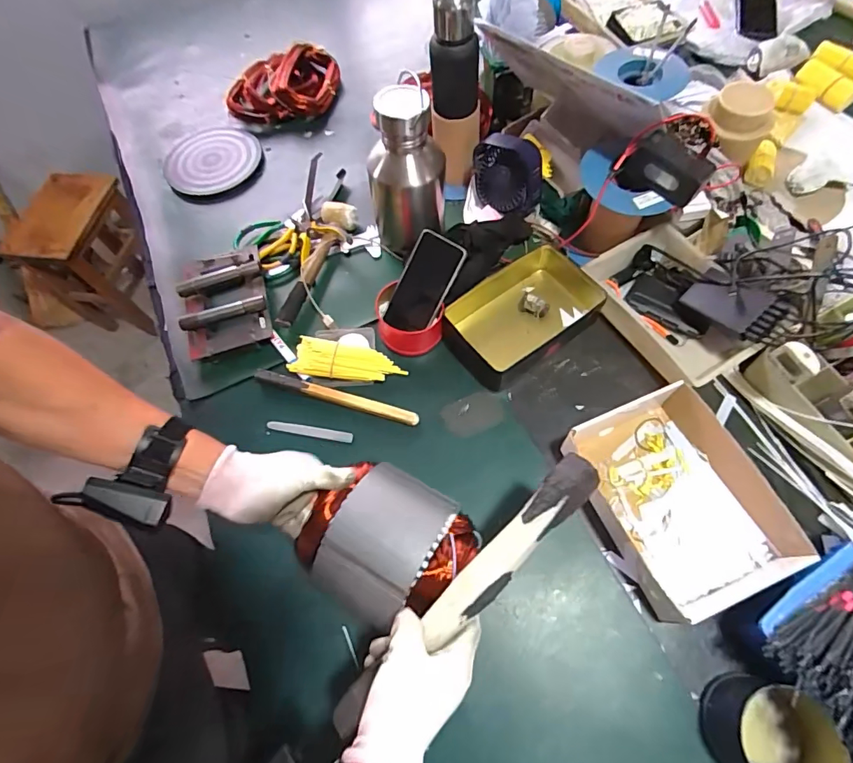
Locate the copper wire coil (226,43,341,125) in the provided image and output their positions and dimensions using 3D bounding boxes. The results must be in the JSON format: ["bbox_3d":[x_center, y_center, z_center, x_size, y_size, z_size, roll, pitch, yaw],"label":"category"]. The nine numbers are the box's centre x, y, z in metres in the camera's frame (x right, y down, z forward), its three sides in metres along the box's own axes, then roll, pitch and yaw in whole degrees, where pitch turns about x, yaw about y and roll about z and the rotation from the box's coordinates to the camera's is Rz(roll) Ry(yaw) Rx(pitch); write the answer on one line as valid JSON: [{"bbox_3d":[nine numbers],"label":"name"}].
[{"bbox_3d":[-0.307,-0.631,0.988,0.237,0.083,0.157,-12,64,0],"label":"copper wire coil"}]

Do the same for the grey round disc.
[{"bbox_3d":[-0.436,-0.451,0.957,0.185,0.034,0.199,-10,64,-2],"label":"grey round disc"}]

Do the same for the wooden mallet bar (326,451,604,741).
[{"bbox_3d":[0.081,0.154,0.434,0.215,0.018,0.037,-43,69,-11],"label":"wooden mallet bar"}]

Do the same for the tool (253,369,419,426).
[{"bbox_3d":[-0.136,0.024,0.694,0.257,0.019,0.018,15,66,10],"label":"tool"}]

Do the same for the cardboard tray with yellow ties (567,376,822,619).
[{"bbox_3d":[0.317,0.144,0.583,0.200,0.069,0.255,-22,65,-8],"label":"cardboard tray with yellow ties"}]

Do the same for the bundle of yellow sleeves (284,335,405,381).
[{"bbox_3d":[-0.121,-0.034,0.707,0.168,0.019,0.057,5,65,6],"label":"bundle of yellow sleeves"}]

